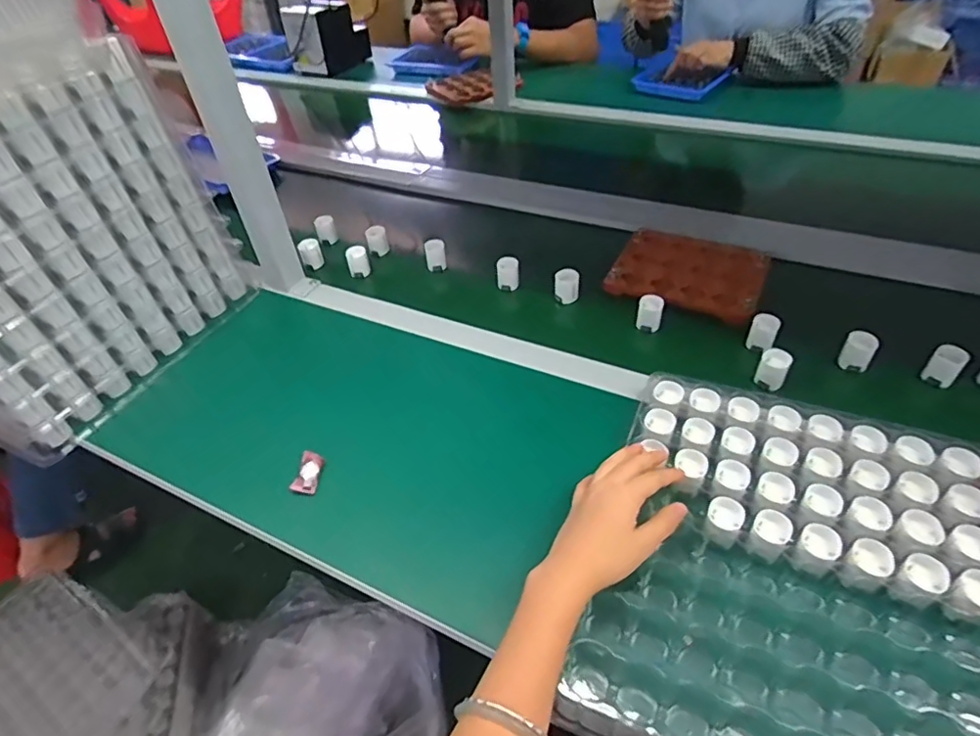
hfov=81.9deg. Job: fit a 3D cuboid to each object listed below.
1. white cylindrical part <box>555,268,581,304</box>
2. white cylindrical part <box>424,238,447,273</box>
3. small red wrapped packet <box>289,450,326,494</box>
[{"bbox_3d":[0.104,-0.111,0.756,0.032,0.041,0.028,3,46,9],"label":"white cylindrical part"},{"bbox_3d":[-0.079,-0.166,0.832,0.028,0.044,0.026,-3,46,3],"label":"white cylindrical part"},{"bbox_3d":[-0.186,0.106,0.578,0.027,0.010,0.050,1,46,8],"label":"small red wrapped packet"}]

